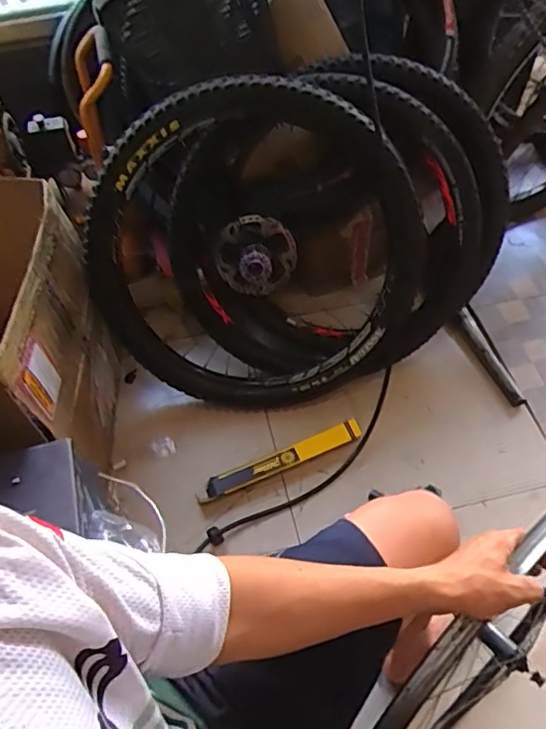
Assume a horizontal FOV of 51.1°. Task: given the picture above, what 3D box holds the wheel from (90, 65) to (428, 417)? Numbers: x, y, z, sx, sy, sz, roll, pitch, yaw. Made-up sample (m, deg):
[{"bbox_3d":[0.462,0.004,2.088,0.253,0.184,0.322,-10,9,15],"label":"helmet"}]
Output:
[{"bbox_3d":[-0.027,-0.222,1.227,0.701,0.727,0.131,-1,30,-4],"label":"wheel"}]

